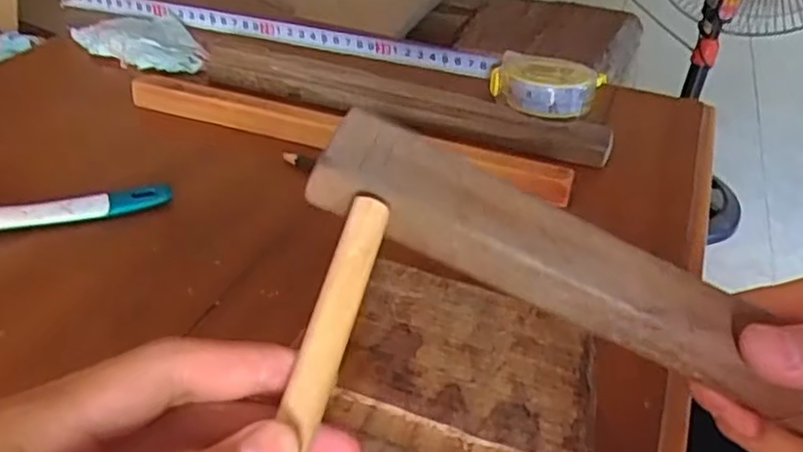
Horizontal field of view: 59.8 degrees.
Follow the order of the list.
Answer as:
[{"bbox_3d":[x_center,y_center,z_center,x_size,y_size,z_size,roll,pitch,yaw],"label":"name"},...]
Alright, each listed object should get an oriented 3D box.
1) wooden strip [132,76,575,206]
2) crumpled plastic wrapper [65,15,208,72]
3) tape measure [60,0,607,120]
[{"bbox_3d":[-0.040,-0.059,0.436,0.291,0.026,0.010,14,13,15],"label":"wooden strip"},{"bbox_3d":[-0.209,-0.147,0.552,0.082,0.019,0.119,-16,41,-25],"label":"crumpled plastic wrapper"},{"bbox_3d":[-0.082,-0.152,0.552,0.468,0.037,0.060,17,38,17],"label":"tape measure"}]

